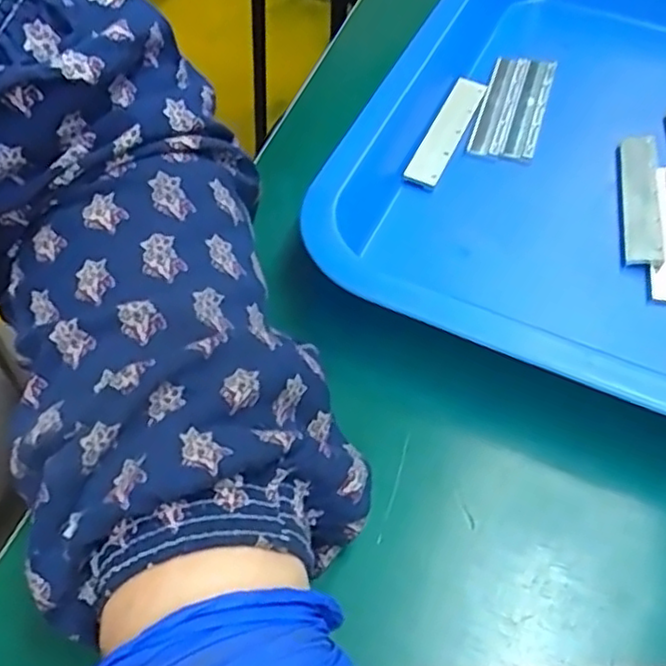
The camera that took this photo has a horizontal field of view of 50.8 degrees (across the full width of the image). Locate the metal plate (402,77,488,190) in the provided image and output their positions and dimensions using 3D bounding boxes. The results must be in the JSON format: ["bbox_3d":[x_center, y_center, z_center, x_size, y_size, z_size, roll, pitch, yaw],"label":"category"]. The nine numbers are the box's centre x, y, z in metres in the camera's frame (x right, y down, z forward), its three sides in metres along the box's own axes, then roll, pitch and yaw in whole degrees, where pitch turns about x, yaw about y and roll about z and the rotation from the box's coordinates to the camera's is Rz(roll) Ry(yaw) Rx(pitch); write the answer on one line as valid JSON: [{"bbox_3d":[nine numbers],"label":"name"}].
[{"bbox_3d":[0.057,-0.103,0.355,0.019,0.008,0.078,21,57,13],"label":"metal plate"}]

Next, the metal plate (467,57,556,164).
[{"bbox_3d":[0.095,-0.120,0.368,0.032,0.010,0.080,16,56,10],"label":"metal plate"}]

